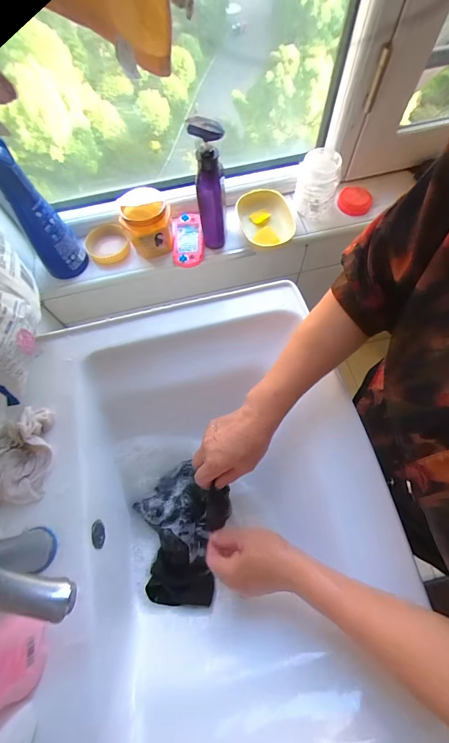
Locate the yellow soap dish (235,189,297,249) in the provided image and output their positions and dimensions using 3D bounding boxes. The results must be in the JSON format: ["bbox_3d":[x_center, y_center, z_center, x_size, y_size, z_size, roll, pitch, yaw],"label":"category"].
[{"bbox_3d":[0.089,-0.331,0.682,0.113,0.033,0.133,-18,69,-5],"label":"yellow soap dish"}]

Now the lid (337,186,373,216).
[{"bbox_3d":[0.282,-0.380,0.694,0.064,0.032,0.071,2,69,3],"label":"lid"}]

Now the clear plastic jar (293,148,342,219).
[{"bbox_3d":[0.190,-0.385,0.658,0.078,0.101,0.090,12,70,7],"label":"clear plastic jar"}]

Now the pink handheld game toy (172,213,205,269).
[{"bbox_3d":[-0.078,-0.285,0.675,0.065,0.017,0.129,-6,69,0],"label":"pink handheld game toy"}]

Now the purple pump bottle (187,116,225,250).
[{"bbox_3d":[-0.026,-0.327,0.570,0.048,0.223,0.046,-7,69,-1],"label":"purple pump bottle"}]

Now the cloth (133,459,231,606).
[{"bbox_3d":[-0.068,0.232,0.461,0.133,0.051,0.181,7,69,5],"label":"cloth"}]

